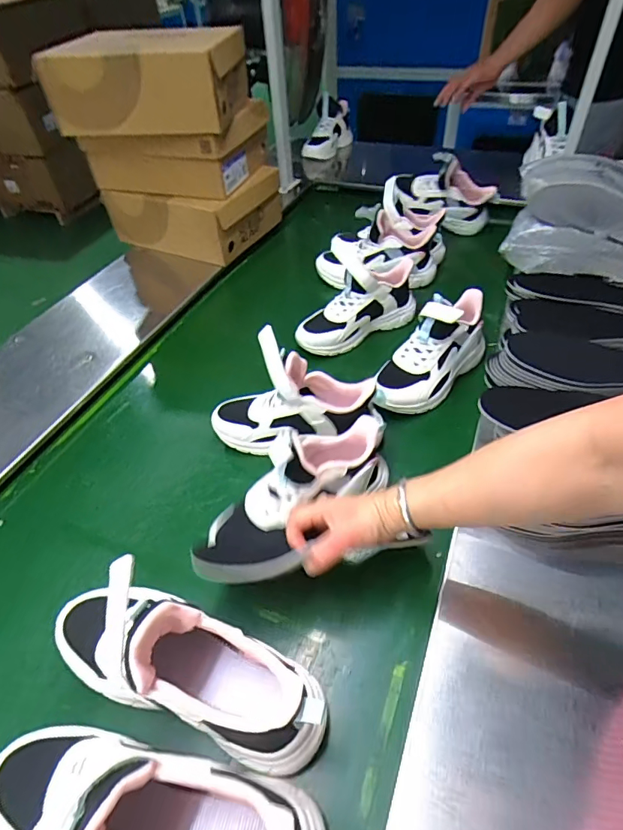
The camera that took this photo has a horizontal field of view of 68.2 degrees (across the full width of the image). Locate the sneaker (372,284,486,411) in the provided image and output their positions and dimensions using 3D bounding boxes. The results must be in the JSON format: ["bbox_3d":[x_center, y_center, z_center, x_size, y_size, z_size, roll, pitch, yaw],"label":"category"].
[{"bbox_3d":[0.176,-0.096,0.658,0.218,0.142,0.081,-37,56,-27],"label":"sneaker"}]

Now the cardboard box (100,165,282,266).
[{"bbox_3d":[-0.249,-0.463,1.007,0.288,0.120,0.243,13,49,17],"label":"cardboard box"}]

